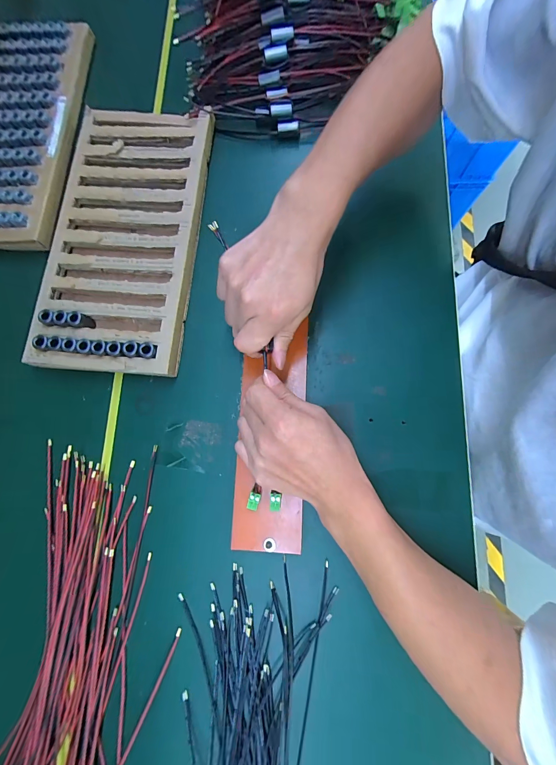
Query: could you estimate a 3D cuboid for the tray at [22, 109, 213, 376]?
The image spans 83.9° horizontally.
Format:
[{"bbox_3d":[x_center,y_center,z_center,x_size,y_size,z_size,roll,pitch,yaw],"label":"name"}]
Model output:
[{"bbox_3d":[-0.189,-0.190,0.386,0.175,0.028,0.354,5,79,2],"label":"tray"}]

